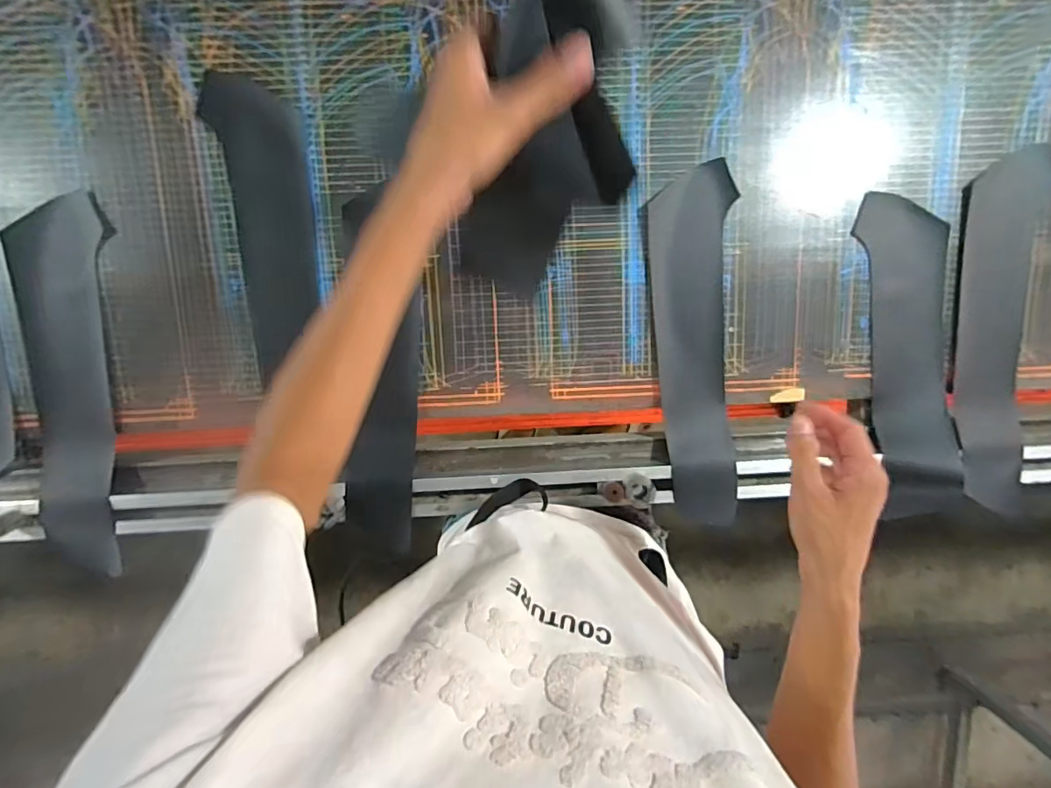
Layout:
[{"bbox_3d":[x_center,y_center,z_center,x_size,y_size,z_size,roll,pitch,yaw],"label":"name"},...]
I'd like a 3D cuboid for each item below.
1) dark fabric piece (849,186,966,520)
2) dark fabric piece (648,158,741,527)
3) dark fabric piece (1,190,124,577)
[{"bbox_3d":[0.497,-0.037,0.643,0.108,0.039,0.417,-10,97,0],"label":"dark fabric piece"},{"bbox_3d":[0.211,-0.054,0.649,0.103,0.017,0.435,-2,97,-2],"label":"dark fabric piece"},{"bbox_3d":[-0.553,-0.008,0.610,0.128,0.034,0.447,1,97,-2],"label":"dark fabric piece"}]

